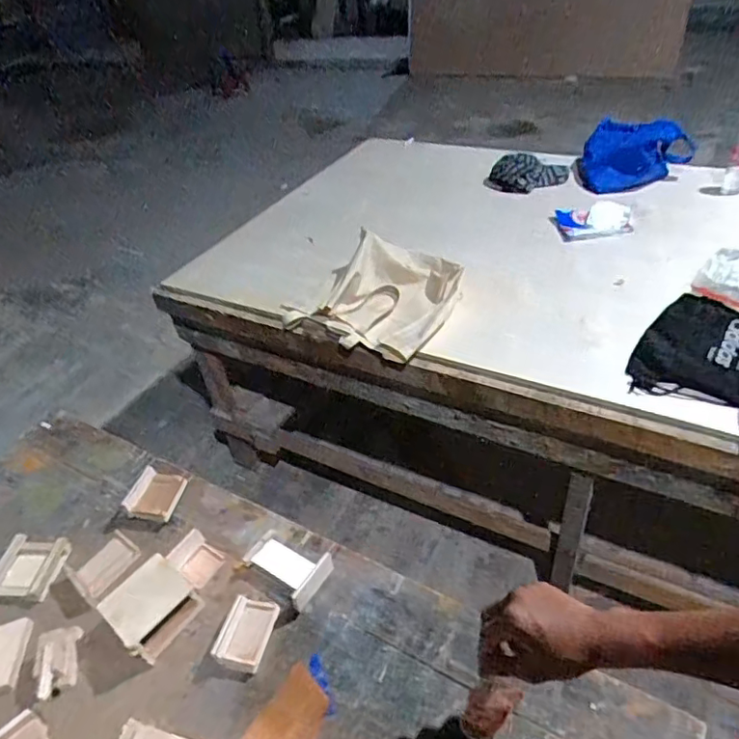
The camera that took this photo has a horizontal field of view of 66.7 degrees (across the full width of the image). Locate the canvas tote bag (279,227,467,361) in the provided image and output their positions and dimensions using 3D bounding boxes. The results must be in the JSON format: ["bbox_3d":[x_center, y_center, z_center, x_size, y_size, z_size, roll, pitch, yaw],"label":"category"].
[{"bbox_3d":[0.025,-0.199,1.353,0.368,0.132,0.341,20,49,30],"label":"canvas tote bag"}]

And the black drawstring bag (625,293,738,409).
[{"bbox_3d":[0.708,-0.004,1.079,0.353,0.052,0.309,27,52,35],"label":"black drawstring bag"}]

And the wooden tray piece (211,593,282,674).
[{"bbox_3d":[-0.167,0.356,0.765,0.062,0.013,0.091,21,46,1],"label":"wooden tray piece"}]

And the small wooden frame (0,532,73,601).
[{"bbox_3d":[-0.544,0.317,0.899,0.119,0.018,0.106,-1,40,8],"label":"small wooden frame"}]

